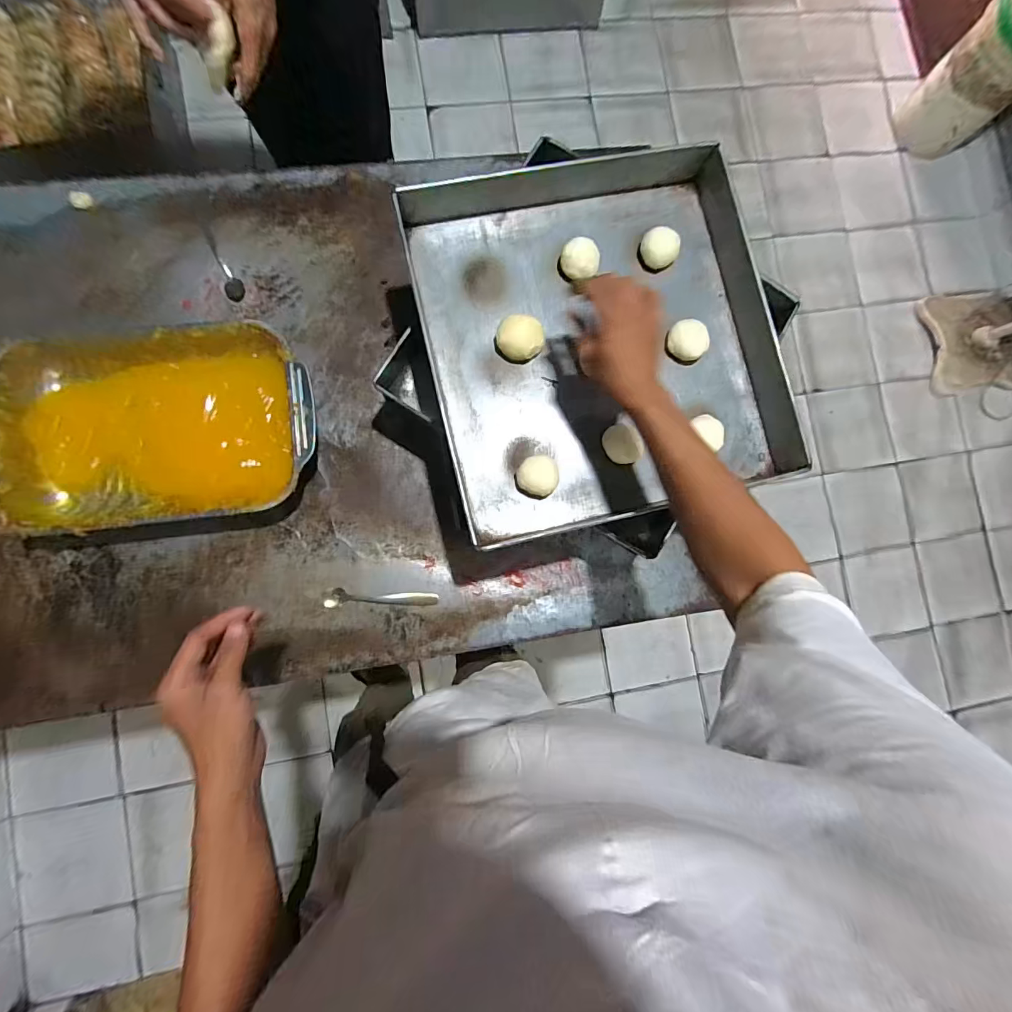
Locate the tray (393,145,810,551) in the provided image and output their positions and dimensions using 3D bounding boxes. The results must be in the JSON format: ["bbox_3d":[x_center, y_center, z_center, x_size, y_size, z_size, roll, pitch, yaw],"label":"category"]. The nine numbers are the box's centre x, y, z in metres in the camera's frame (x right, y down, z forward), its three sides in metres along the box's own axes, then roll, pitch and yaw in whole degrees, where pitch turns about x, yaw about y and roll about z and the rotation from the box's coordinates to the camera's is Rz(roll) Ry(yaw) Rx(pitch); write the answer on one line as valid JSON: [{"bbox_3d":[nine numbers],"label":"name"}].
[{"bbox_3d":[0.123,-0.224,0.579,0.441,0.059,0.468,-13,88,-6],"label":"tray"}]

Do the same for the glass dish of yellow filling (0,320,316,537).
[{"bbox_3d":[-0.491,-0.114,0.620,0.432,0.067,0.275,-8,86,-5],"label":"glass dish of yellow filling"}]

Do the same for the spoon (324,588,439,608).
[{"bbox_3d":[-0.185,0.139,0.654,0.161,0.022,0.026,1,85,-5],"label":"spoon"}]

